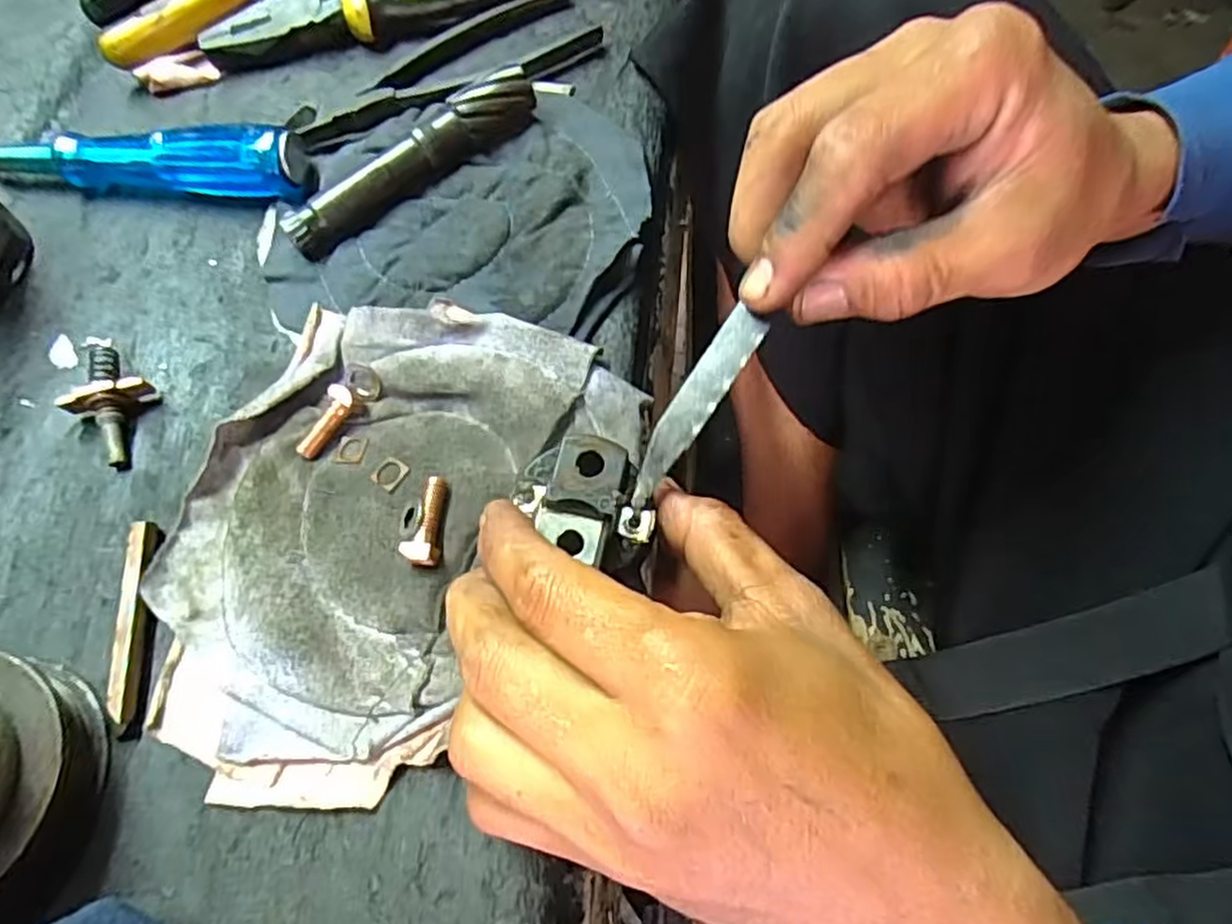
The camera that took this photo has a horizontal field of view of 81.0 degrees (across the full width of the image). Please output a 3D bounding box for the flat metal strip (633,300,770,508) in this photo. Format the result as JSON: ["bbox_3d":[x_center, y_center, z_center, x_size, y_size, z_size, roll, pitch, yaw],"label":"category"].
[{"bbox_3d":[0.023,-0.017,0.221,0.012,0.004,0.066,35,96,19],"label":"flat metal strip"}]

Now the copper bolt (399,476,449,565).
[{"bbox_3d":[-0.060,0.019,0.230,0.010,0.008,0.028,4,64,5],"label":"copper bolt"}]

